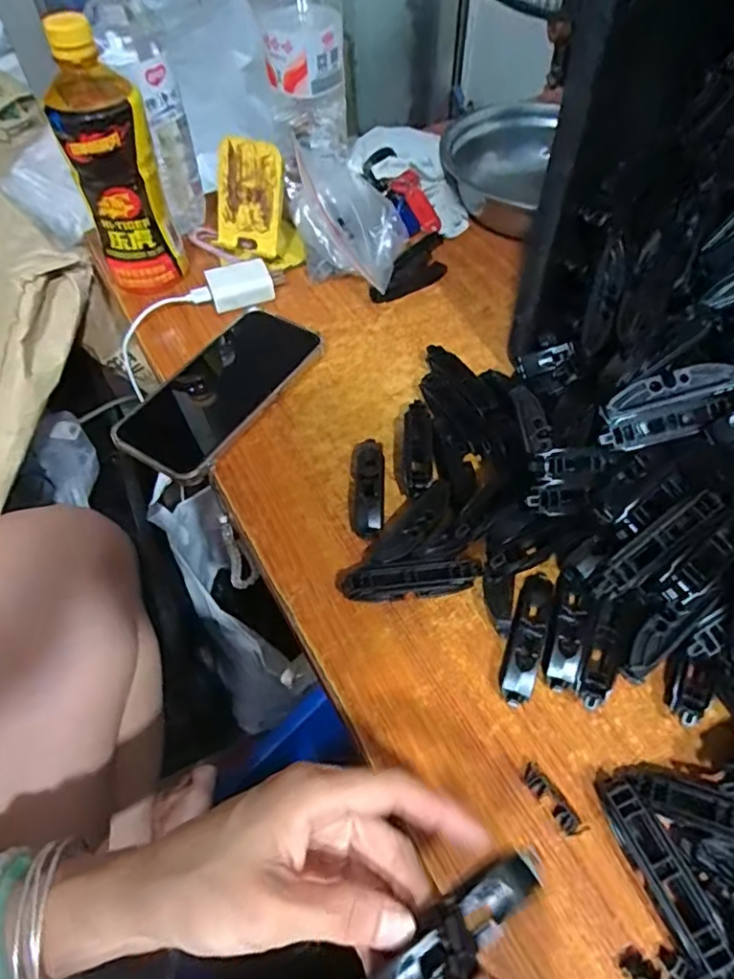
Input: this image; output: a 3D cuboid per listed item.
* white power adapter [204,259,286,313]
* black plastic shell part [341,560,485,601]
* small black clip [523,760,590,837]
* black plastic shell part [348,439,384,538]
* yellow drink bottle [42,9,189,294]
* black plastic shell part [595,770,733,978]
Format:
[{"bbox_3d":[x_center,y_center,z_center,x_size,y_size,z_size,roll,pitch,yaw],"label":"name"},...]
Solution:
[{"bbox_3d":[-0.104,-0.181,0.522,0.069,0.026,0.038,-23,57,-14],"label":"white power adapter"},{"bbox_3d":[0.027,0.056,0.362,0.084,0.017,0.019,-4,55,-1],"label":"black plastic shell part"},{"bbox_3d":[0.093,0.155,0.299,0.011,0.004,0.037,-31,59,-18],"label":"small black clip"},{"bbox_3d":[-0.001,-0.004,0.409,0.023,0.015,0.081,1,55,3],"label":"black plastic shell part"},{"bbox_3d":[-0.198,-0.251,0.479,0.066,0.197,0.060,-15,55,-8],"label":"yellow drink bottle"},{"bbox_3d":[0.134,0.172,0.275,0.021,0.015,0.083,-20,56,-12],"label":"black plastic shell part"}]

